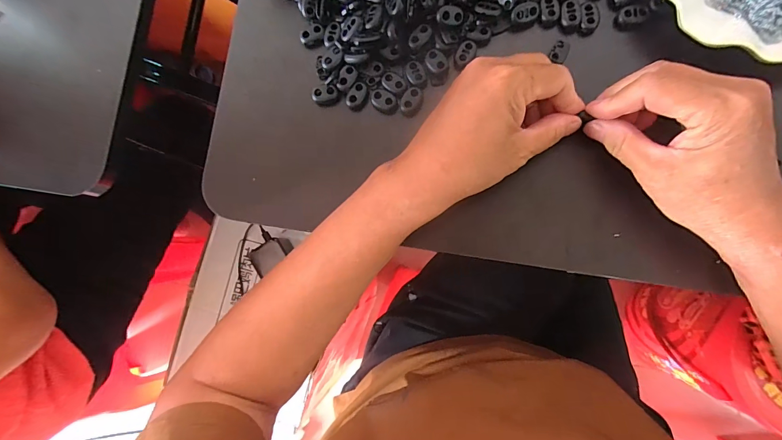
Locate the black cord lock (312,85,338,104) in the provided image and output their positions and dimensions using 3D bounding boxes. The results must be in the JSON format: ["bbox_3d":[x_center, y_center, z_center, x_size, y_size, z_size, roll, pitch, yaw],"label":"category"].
[{"bbox_3d":[-0.052,-0.102,0.298,0.020,0.012,0.012,-3,84,7],"label":"black cord lock"}]

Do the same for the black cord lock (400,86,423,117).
[{"bbox_3d":[0.016,-0.092,0.286,0.015,0.007,0.022,19,87,9],"label":"black cord lock"}]

